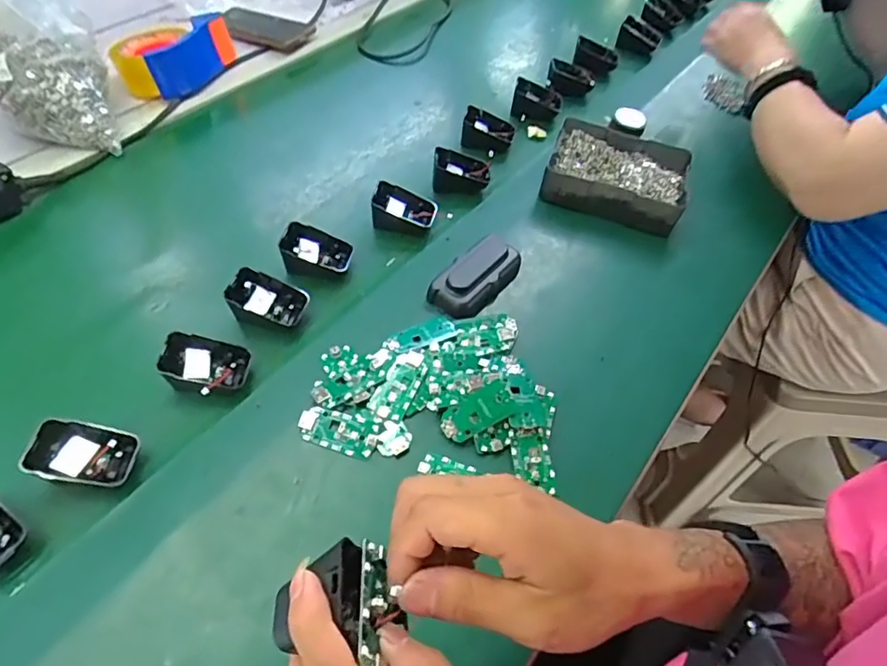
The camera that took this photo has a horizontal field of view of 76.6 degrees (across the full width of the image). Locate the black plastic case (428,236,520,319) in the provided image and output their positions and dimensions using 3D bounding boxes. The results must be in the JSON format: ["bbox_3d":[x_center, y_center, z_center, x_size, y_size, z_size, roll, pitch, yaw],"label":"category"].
[{"bbox_3d":[0.033,-0.060,0.562,0.056,0.032,0.104,32,58,18],"label":"black plastic case"}]

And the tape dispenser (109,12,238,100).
[{"bbox_3d":[-0.377,-0.382,0.769,0.136,0.070,0.136,27,56,15],"label":"tape dispenser"}]

